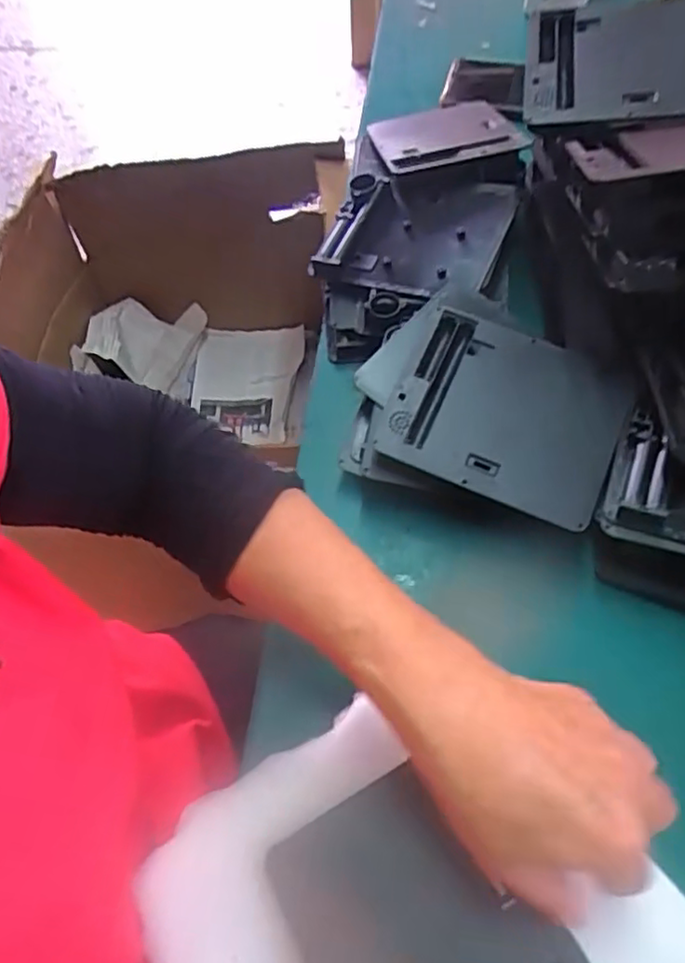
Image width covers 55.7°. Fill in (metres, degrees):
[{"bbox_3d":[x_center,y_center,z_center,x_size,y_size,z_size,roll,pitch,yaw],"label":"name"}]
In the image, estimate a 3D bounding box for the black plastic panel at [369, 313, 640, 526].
[{"bbox_3d":[0.100,-0.042,0.399,0.133,0.016,0.111,22,65,15],"label":"black plastic panel"}]

